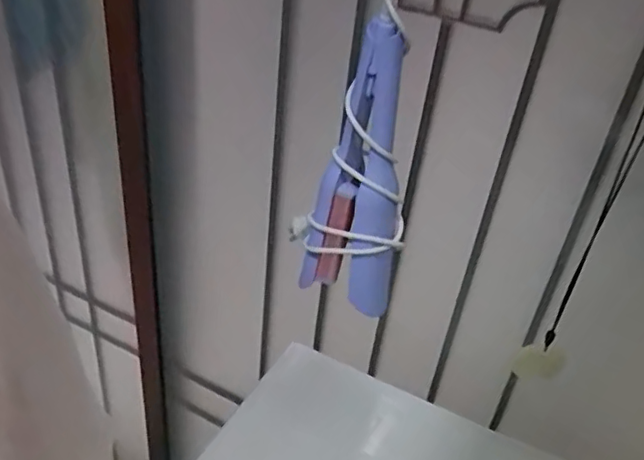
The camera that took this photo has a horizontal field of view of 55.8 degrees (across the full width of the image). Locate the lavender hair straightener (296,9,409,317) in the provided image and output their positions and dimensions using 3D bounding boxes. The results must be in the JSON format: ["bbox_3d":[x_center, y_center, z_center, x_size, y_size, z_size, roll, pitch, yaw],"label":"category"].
[{"bbox_3d":[0.035,-0.048,0.568,0.090,0.264,0.060,8,35,2],"label":"lavender hair straightener"}]

